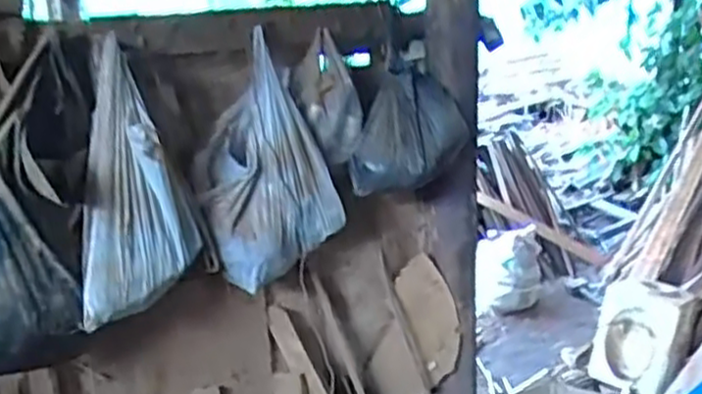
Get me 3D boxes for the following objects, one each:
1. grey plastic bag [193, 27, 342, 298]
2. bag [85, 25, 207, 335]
[{"bbox_3d":[-0.135,-0.036,1.268,0.249,0.365,0.100,-4,15,-12],"label":"grey plastic bag"},{"bbox_3d":[-0.343,-0.029,1.190,0.183,0.442,0.140,-5,-9,-16],"label":"bag"}]

